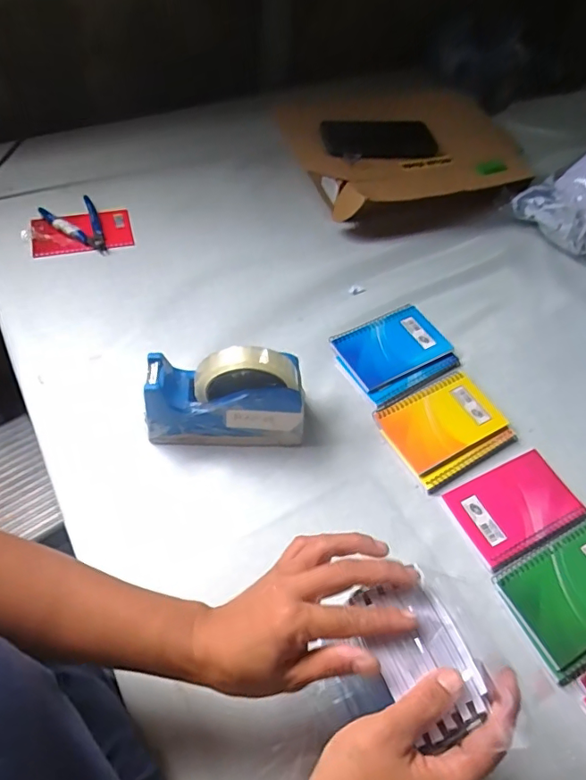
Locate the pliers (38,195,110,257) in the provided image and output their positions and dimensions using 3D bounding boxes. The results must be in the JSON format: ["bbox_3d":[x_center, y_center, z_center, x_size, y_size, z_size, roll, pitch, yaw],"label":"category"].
[{"bbox_3d":[-0.294,-0.221,0.690,0.068,0.020,0.103,-25,61,-20],"label":"pliers"}]

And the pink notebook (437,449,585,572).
[{"bbox_3d":[0.227,0.118,0.513,0.129,0.006,0.085,-20,59,-17],"label":"pink notebook"}]

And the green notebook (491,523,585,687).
[{"bbox_3d":[0.263,0.188,0.466,0.135,0.009,0.095,-21,60,-17],"label":"green notebook"}]

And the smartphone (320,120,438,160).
[{"bbox_3d":[0.132,-0.383,0.770,0.170,0.010,0.095,-4,56,-7],"label":"smartphone"}]

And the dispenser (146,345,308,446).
[{"bbox_3d":[-0.067,0.004,0.499,0.152,0.119,0.052,1,56,-4],"label":"dispenser"}]

